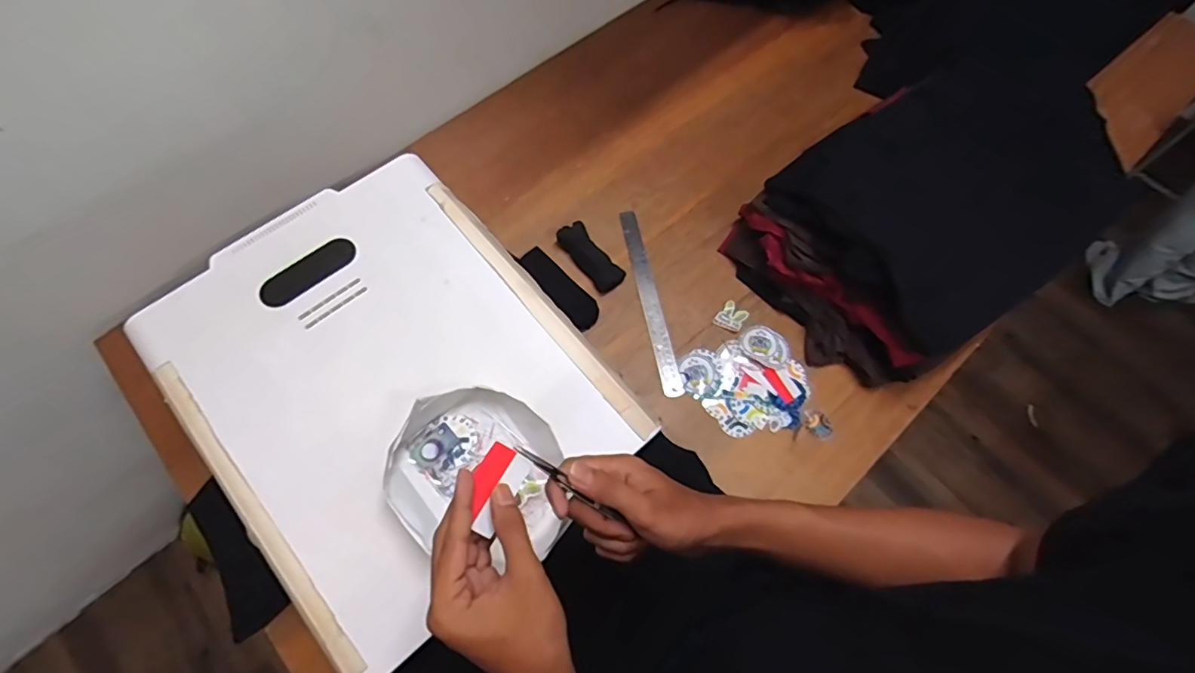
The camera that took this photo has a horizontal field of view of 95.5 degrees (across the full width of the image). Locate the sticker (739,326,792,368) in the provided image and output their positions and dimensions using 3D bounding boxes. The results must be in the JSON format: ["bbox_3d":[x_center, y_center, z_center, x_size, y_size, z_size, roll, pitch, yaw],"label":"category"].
[{"bbox_3d":[0.256,0.014,0.824,0.071,0.006,0.057,24,68,7],"label":"sticker"}]

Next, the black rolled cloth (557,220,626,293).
[{"bbox_3d":[-0.010,-0.126,0.863,0.045,0.033,0.123,-36,73,-16],"label":"black rolled cloth"}]

